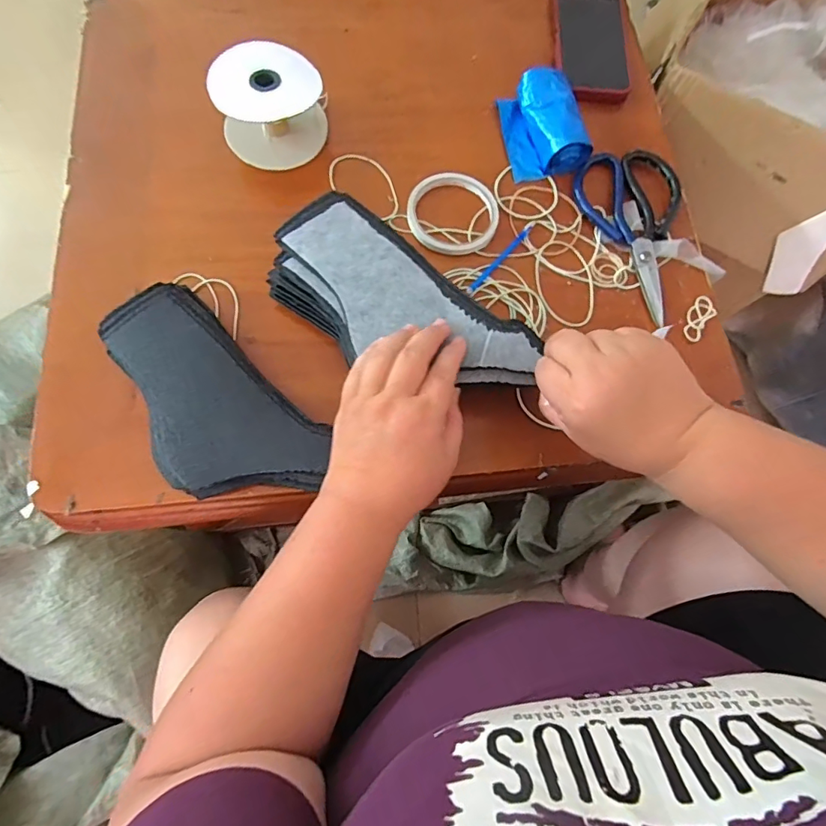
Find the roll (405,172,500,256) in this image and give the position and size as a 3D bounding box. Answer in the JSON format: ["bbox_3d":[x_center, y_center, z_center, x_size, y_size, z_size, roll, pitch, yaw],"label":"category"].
[{"bbox_3d":[0.040,-0.196,0.466,0.090,0.018,0.082,0,74,-2],"label":"roll"}]

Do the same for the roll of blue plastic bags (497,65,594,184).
[{"bbox_3d":[0.133,-0.298,0.489,0.074,0.038,0.112,-9,74,-4],"label":"roll of blue plastic bags"}]

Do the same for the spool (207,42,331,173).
[{"bbox_3d":[-0.140,-0.303,0.469,0.100,0.057,0.094,0,74,-2],"label":"spool"}]

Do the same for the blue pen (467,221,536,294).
[{"bbox_3d":[0.086,-0.152,0.461,0.008,0.004,0.104,40,77,9],"label":"blue pen"}]

